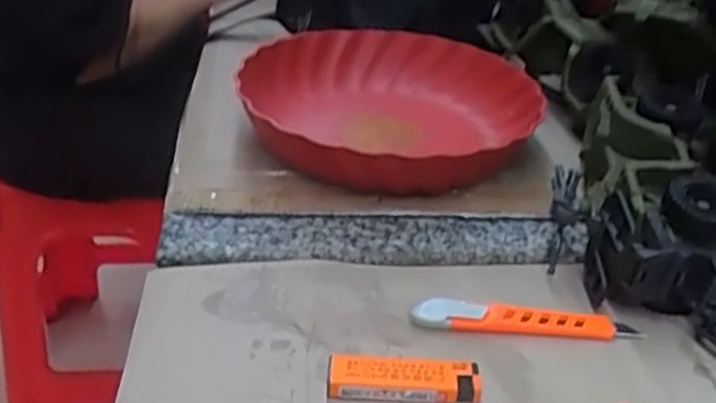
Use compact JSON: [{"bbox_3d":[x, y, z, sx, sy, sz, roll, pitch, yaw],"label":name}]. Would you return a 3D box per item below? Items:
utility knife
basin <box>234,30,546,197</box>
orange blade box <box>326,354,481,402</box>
[{"bbox_3d":[0.102,0.070,0.444,0.136,0.013,0.019,5,31,3],"label":"utility knife"},{"bbox_3d":[0.025,-0.069,0.610,0.231,0.065,0.242,2,31,-1],"label":"basin"},{"bbox_3d":[0.025,0.095,0.394,0.080,0.017,0.018,2,31,-1],"label":"orange blade box"}]

